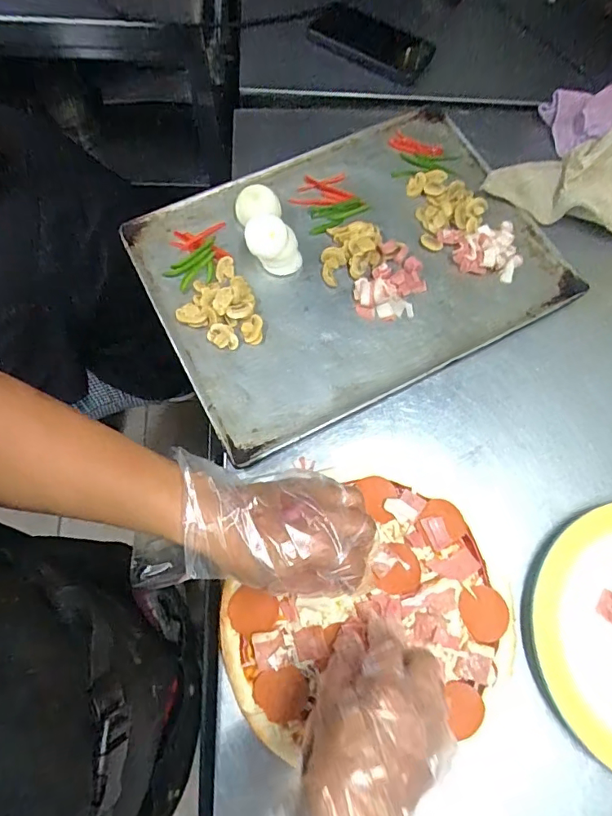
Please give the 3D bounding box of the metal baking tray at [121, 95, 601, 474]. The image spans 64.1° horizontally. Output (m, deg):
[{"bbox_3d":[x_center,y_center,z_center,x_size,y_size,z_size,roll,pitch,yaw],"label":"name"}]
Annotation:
[{"bbox_3d":[0.051,-0.176,0.556,0.438,0.031,0.326,-27,74,-11],"label":"metal baking tray"}]

